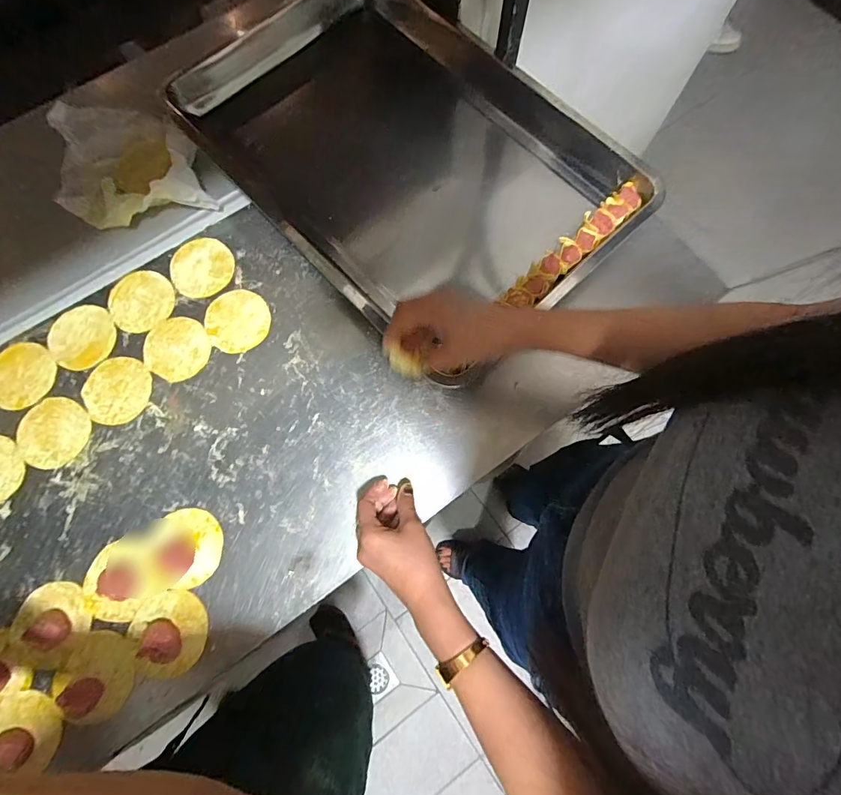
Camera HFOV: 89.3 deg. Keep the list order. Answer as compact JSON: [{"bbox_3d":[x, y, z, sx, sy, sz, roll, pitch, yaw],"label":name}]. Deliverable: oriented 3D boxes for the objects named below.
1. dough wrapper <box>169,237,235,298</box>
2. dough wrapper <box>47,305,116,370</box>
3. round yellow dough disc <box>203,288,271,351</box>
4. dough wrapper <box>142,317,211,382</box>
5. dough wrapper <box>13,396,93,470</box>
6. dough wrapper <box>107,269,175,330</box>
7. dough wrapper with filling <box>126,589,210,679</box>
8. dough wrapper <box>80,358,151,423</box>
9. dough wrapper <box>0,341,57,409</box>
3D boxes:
[{"bbox_3d":[-0.291,-0.172,0.564,0.083,0.004,0.081,0,80,3],"label":"dough wrapper"},{"bbox_3d":[-0.430,-0.076,0.538,0.079,0.004,0.082,0,74,0],"label":"dough wrapper"},{"bbox_3d":[-0.236,-0.099,0.548,0.085,0.004,0.082,0,77,2],"label":"round yellow dough disc"},{"bbox_3d":[-0.308,-0.062,0.535,0.078,0.004,0.083,0,74,0],"label":"dough wrapper"},{"bbox_3d":[-0.441,0.041,0.507,0.080,0.004,0.083,0,74,0],"label":"dough wrapper"},{"bbox_3d":[-0.363,-0.126,0.552,0.081,0.004,0.083,0,74,0],"label":"dough wrapper"},{"bbox_3d":[-0.263,0.245,0.444,0.070,0.015,0.079,-32,77,-9],"label":"dough wrapper with filling"},{"bbox_3d":[-0.373,-0.009,0.523,0.078,0.004,0.082,0,74,0],"label":"dough wrapper"},{"bbox_3d":[-0.493,-0.028,0.524,0.077,0.004,0.082,0,74,0],"label":"dough wrapper"}]

